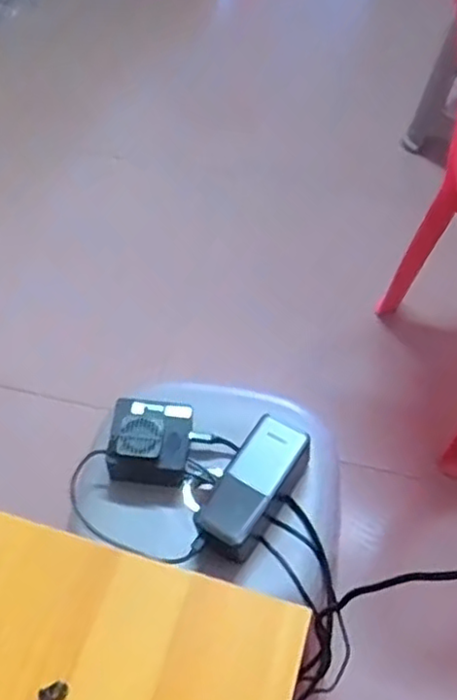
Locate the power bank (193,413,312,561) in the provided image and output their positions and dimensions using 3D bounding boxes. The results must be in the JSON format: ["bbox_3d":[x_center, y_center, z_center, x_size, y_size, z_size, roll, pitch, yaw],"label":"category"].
[{"bbox_3d":[0.024,0.130,0.625,0.056,0.051,0.127,28,59,20],"label":"power bank"}]

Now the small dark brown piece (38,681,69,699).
[{"bbox_3d":[-0.098,0.193,0.370,0.016,0.004,0.011,-19,56,-12],"label":"small dark brown piece"}]

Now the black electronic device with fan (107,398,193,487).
[{"bbox_3d":[-0.078,0.091,0.659,0.079,0.049,0.076,7,55,7],"label":"black electronic device with fan"}]

